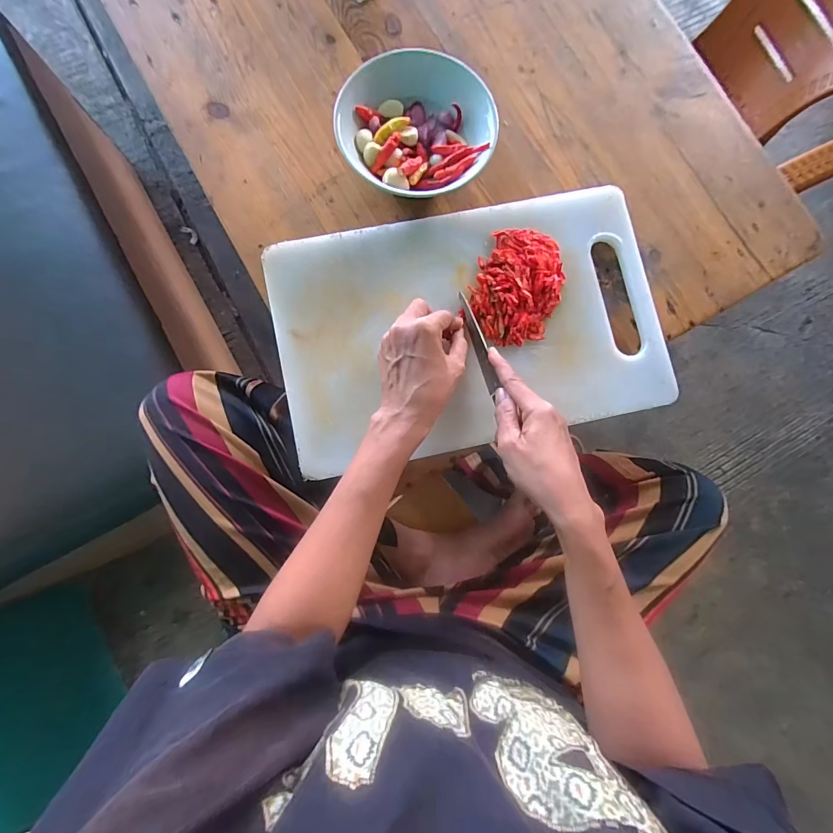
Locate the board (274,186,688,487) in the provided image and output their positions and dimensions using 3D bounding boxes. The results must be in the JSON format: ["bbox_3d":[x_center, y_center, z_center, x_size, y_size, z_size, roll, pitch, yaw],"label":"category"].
[{"bbox_3d":[0.057,-0.095,0.427,0.392,0.024,0.244,-11,86,-6],"label":"board"}]

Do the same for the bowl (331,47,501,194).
[{"bbox_3d":[-0.002,-0.290,0.420,0.150,0.057,0.131,-1,83,-5],"label":"bowl"}]

